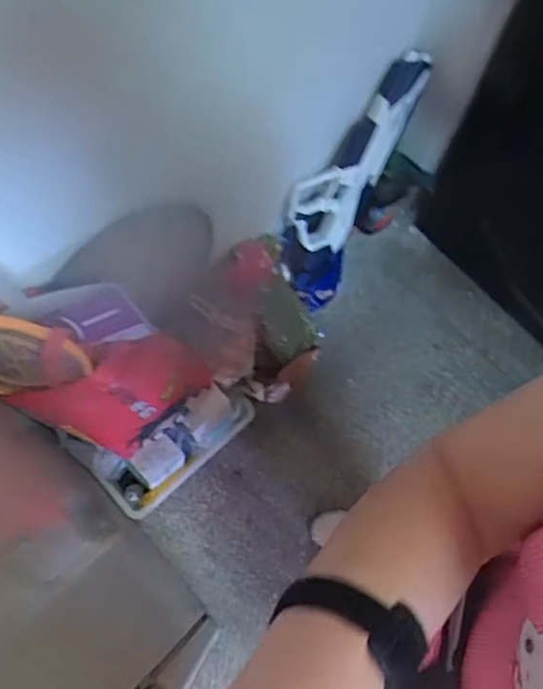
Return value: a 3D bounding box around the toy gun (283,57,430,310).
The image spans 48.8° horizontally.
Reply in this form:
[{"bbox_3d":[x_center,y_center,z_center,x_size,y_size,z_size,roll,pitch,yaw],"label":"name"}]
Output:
[{"bbox_3d":[0.150,-0.335,1.265,0.183,0.573,0.091,36,39,11],"label":"toy gun"}]

